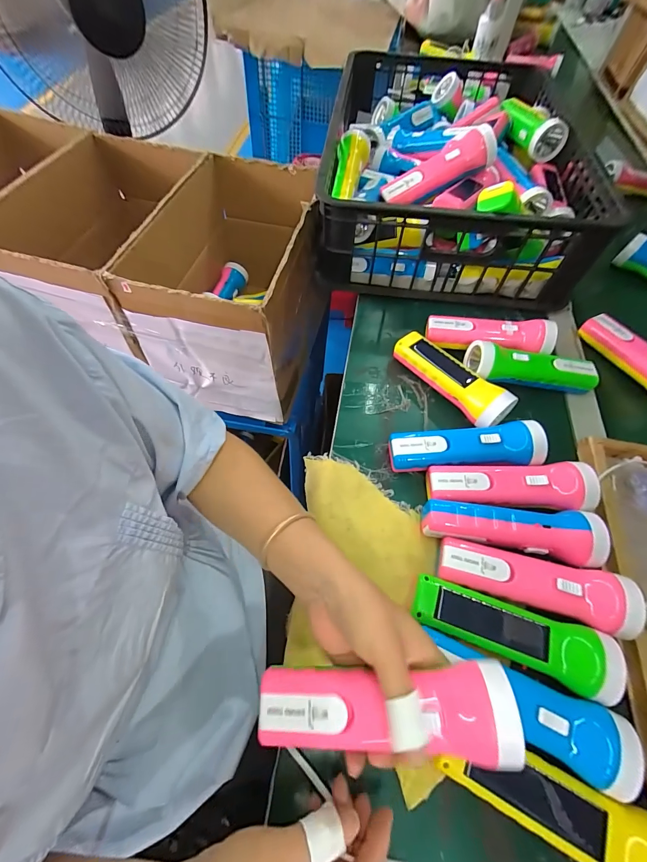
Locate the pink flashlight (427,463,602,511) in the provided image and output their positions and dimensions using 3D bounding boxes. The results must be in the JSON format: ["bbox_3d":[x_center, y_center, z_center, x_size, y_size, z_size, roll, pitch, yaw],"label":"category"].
[{"bbox_3d":[0.195,0.057,0.367,0.168,0.041,0.049,5,61,-1],"label":"pink flashlight"}]

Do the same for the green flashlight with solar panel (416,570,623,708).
[{"bbox_3d":[0.160,0.173,0.300,0.163,0.043,0.050,21,62,8],"label":"green flashlight with solar panel"}]

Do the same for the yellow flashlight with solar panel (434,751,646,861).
[{"bbox_3d":[0.167,0.266,0.248,0.161,0.045,0.051,28,63,11],"label":"yellow flashlight with solar panel"}]

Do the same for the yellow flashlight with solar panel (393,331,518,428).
[{"bbox_3d":[0.158,-0.069,0.434,0.048,0.050,0.162,-34,69,-20],"label":"yellow flashlight with solar panel"}]

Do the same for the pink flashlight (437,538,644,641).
[{"bbox_3d":[0.190,0.142,0.318,0.165,0.044,0.050,14,61,3],"label":"pink flashlight"}]

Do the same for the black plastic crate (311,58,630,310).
[{"bbox_3d":[0.215,-0.474,0.615,0.390,0.151,0.565,8,60,2],"label":"black plastic crate"}]

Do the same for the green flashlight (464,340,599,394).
[{"bbox_3d":[0.269,-0.079,0.445,0.161,0.040,0.050,7,61,0],"label":"green flashlight"}]

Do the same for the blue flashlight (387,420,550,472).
[{"bbox_3d":[0.158,0.018,0.389,0.165,0.045,0.050,3,61,-3],"label":"blue flashlight"}]

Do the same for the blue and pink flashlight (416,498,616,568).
[{"bbox_3d":[0.183,0.100,0.340,0.167,0.045,0.049,7,61,0],"label":"blue and pink flashlight"}]

